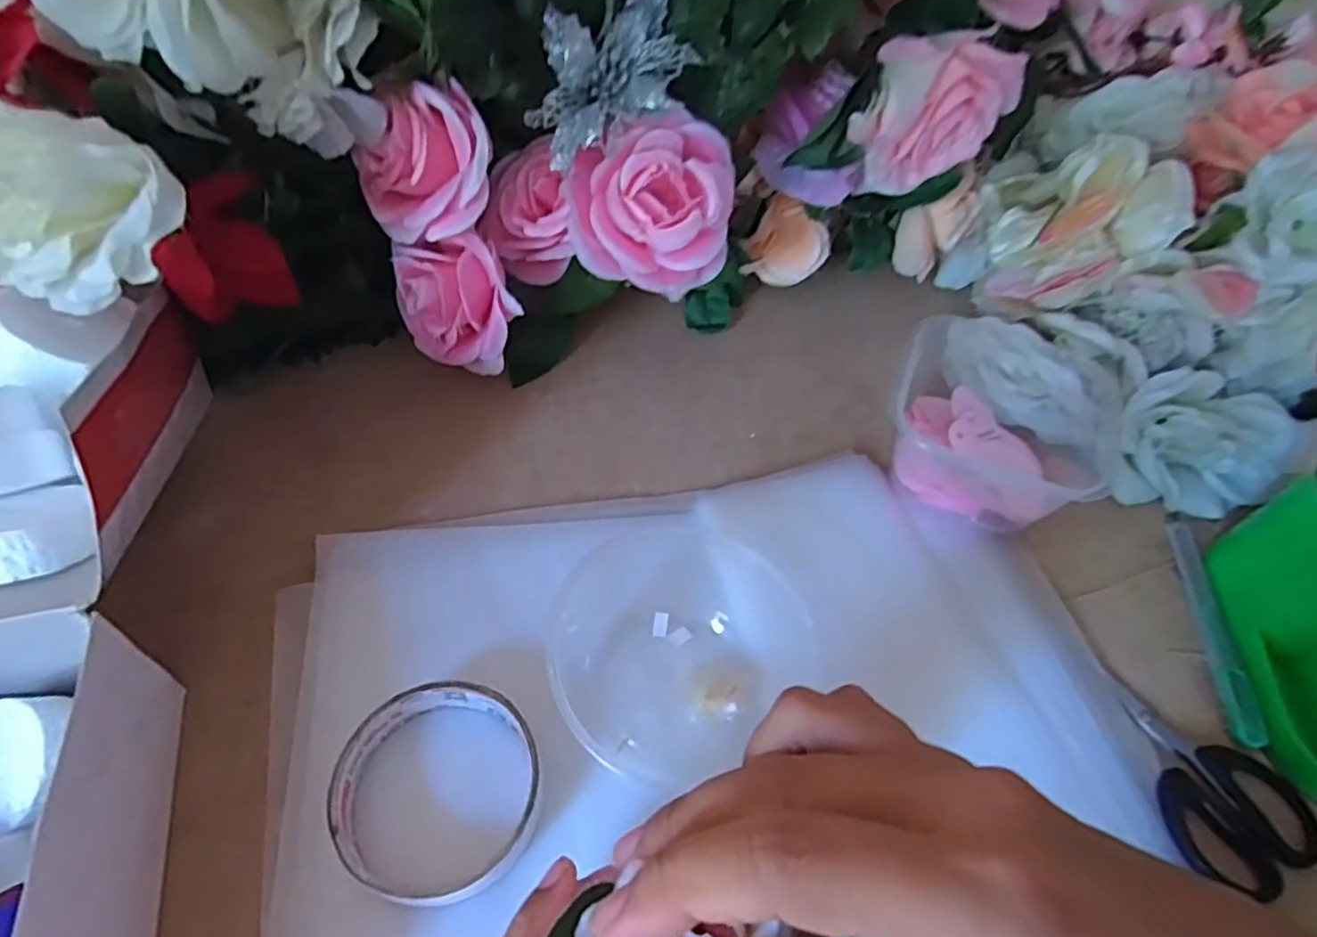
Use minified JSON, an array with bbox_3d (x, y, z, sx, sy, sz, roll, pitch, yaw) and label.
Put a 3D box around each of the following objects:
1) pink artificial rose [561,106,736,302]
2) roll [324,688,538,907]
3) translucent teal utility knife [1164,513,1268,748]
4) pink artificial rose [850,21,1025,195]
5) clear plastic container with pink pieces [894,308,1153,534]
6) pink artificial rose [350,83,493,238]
[{"bbox_3d":[-0.002,-0.139,0.373,0.091,0.083,0.050,-2,28,-15],"label":"pink artificial rose"},{"bbox_3d":[-0.090,0.132,0.294,0.080,0.023,0.080,2,52,-3],"label":"roll"},{"bbox_3d":[0.292,0.077,0.377,0.013,0.009,0.135,11,52,3],"label":"translucent teal utility knife"},{"bbox_3d":[0.139,-0.173,0.357,0.075,0.082,0.042,-14,56,-17],"label":"pink artificial rose"},{"bbox_3d":[0.206,-0.037,0.425,0.126,0.060,0.146,24,54,13],"label":"clear plastic container with pink pieces"},{"bbox_3d":[-0.117,-0.151,0.355,0.060,0.067,0.045,-14,56,-17],"label":"pink artificial rose"}]

